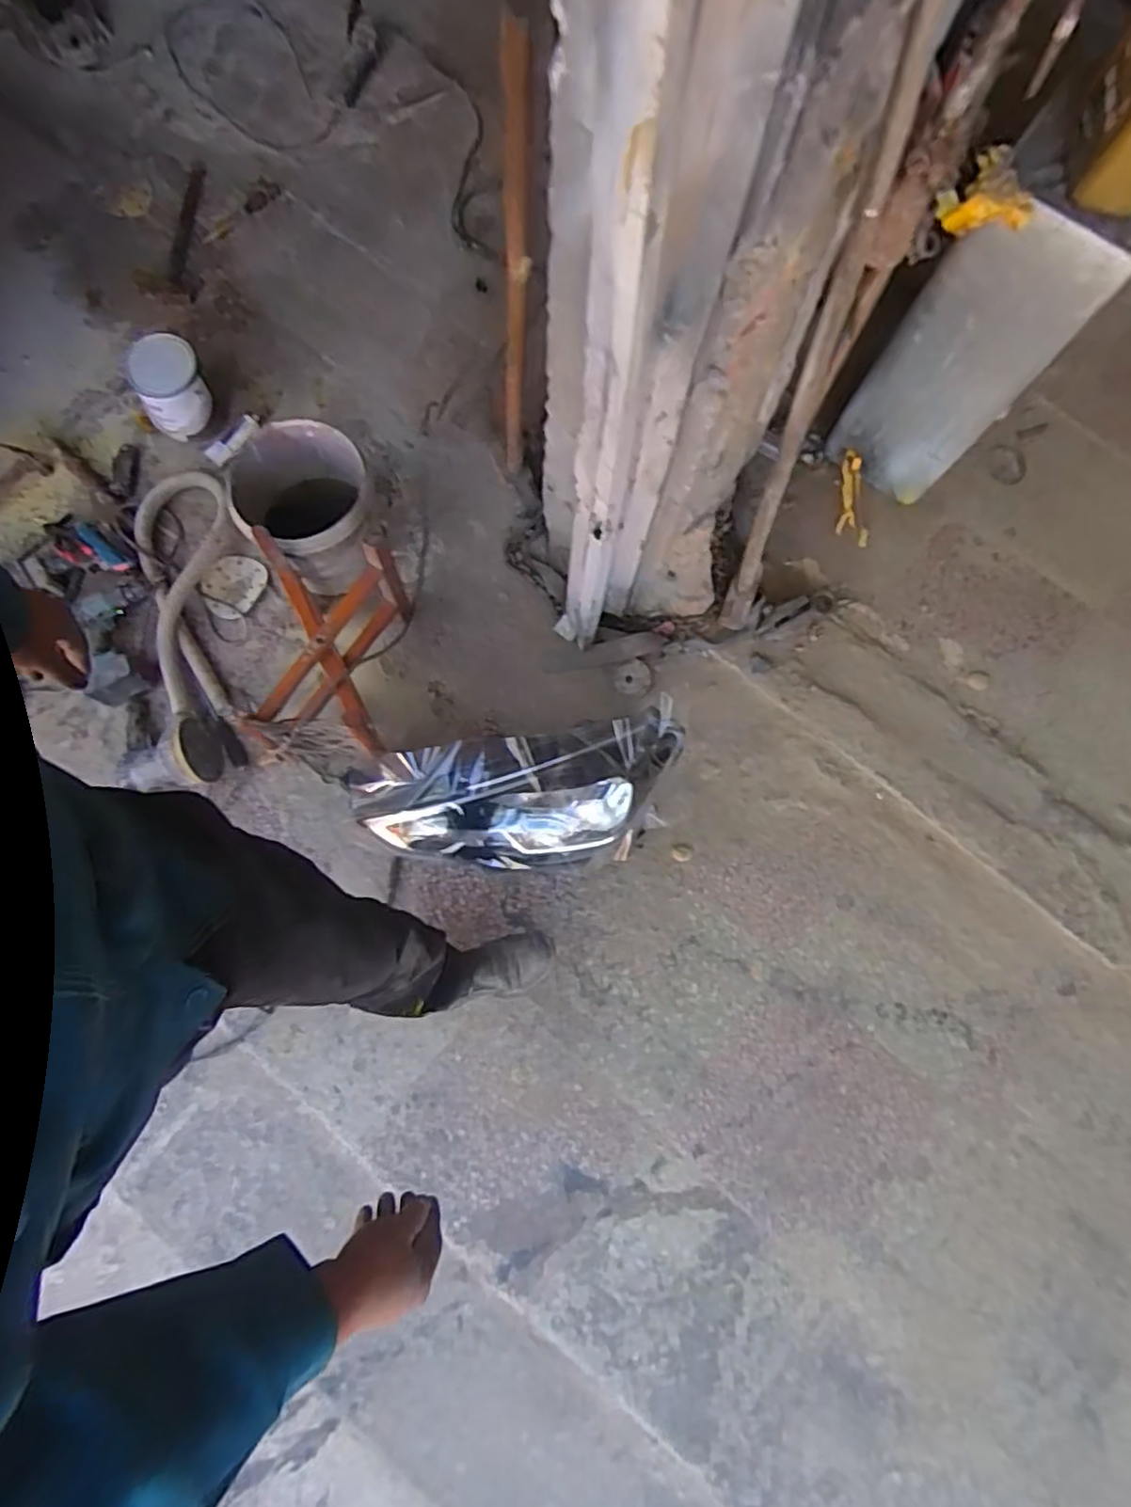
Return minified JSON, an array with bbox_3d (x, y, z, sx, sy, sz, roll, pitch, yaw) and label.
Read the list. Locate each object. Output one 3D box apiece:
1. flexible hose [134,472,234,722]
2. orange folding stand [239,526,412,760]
[{"bbox_3d":[-0.812,-0.367,1.535,0.206,0.073,0.598,-13,78,-4],"label":"flexible hose"},{"bbox_3d":[-0.442,-0.179,1.375,0.229,0.306,0.365,1,77,-1],"label":"orange folding stand"}]

